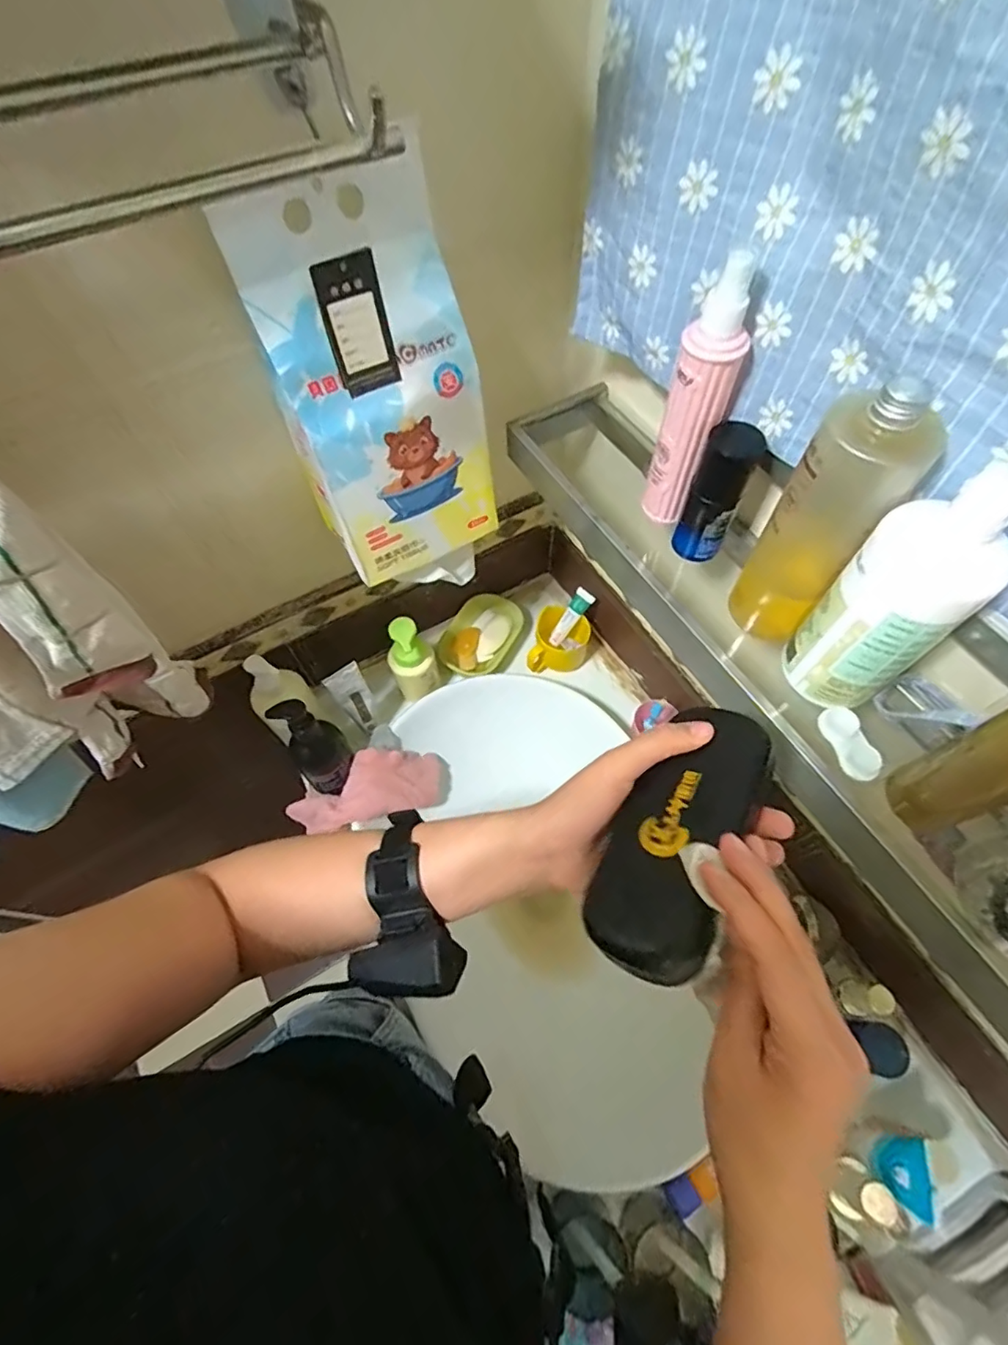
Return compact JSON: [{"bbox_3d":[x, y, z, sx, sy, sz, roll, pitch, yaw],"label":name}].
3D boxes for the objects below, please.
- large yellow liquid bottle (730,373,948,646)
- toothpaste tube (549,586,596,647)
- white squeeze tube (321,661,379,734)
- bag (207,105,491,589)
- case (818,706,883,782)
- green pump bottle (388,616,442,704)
[{"bbox_3d":[0.217,-0.101,0.387,0.062,0.197,0.061,35,68,19],"label":"large yellow liquid bottle"},{"bbox_3d":[0.102,-0.082,0.856,0.028,0.098,0.019,45,30,22],"label":"toothpaste tube"},{"bbox_3d":[-0.201,0.036,0.760,0.044,0.163,0.045,-33,65,-15],"label":"white squeeze tube"},{"bbox_3d":[-0.099,-0.222,0.506,0.157,0.331,0.120,-38,67,-17],"label":"bag"},{"bbox_3d":[0.248,0.051,0.404,0.022,0.011,0.054,-12,62,-5],"label":"case"},{"bbox_3d":[-0.131,-0.021,0.795,0.060,0.123,0.052,-26,64,-12],"label":"green pump bottle"}]

